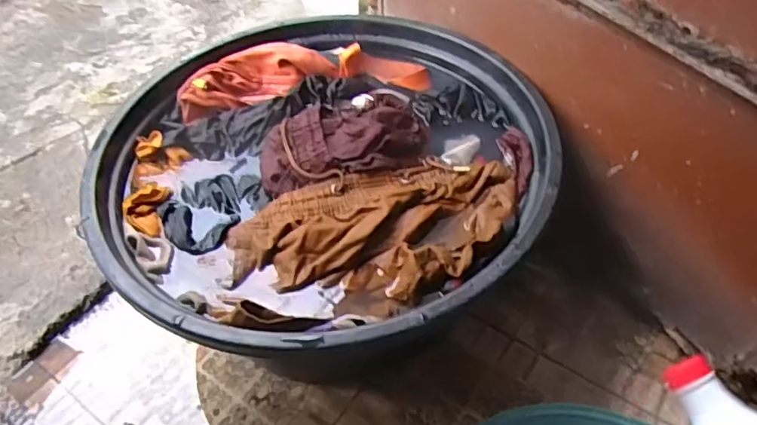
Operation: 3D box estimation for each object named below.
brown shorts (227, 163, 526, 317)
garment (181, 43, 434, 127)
[{"bbox_3d":[0.006,0.028,0.650,0.325,0.061,0.171,-15,50,-9],"label":"brown shorts"},{"bbox_3d":[-0.108,-0.202,0.834,0.344,0.058,0.102,-11,49,-6],"label":"garment"}]

